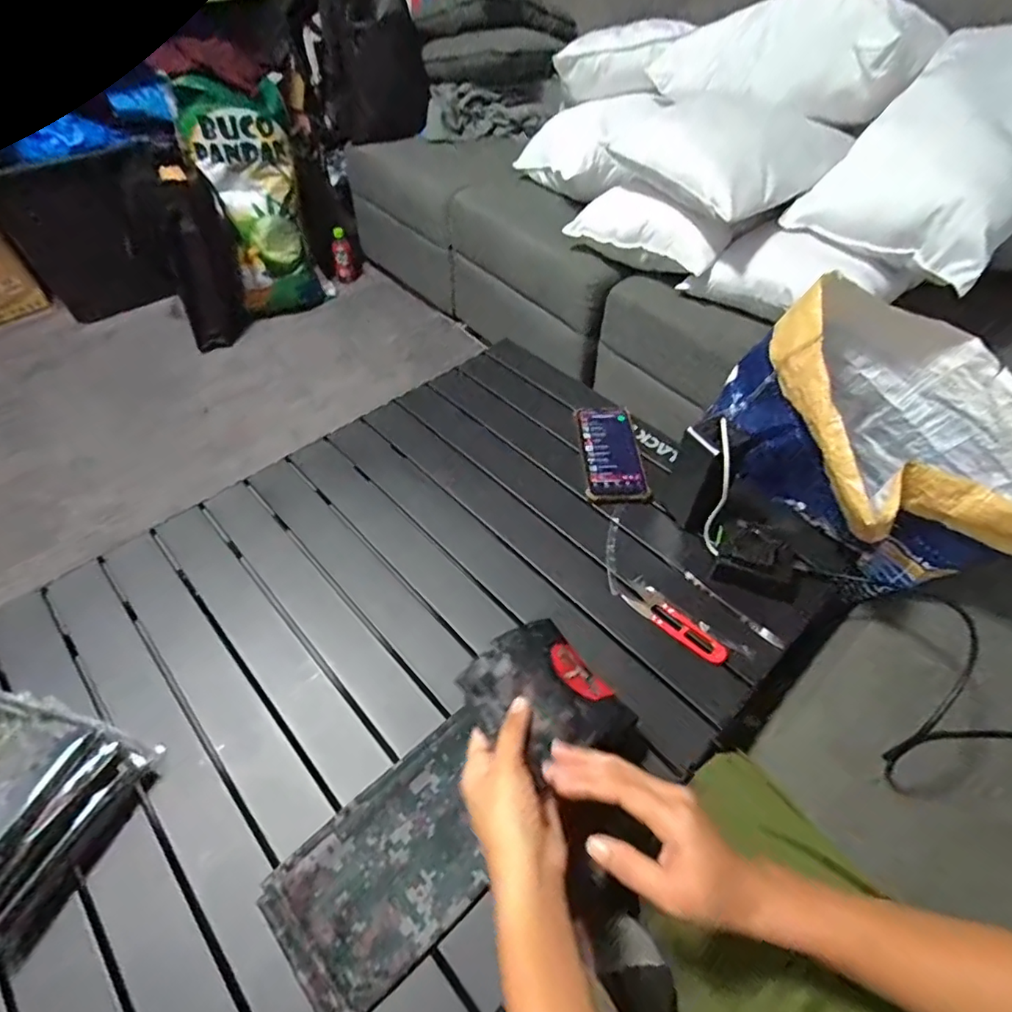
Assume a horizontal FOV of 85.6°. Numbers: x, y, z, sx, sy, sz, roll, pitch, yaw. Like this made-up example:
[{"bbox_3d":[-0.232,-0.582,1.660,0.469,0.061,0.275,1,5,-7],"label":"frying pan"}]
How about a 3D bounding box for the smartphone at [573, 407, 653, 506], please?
[{"bbox_3d":[0.140,-0.070,0.723,0.080,0.018,0.170,0,50,-2],"label":"smartphone"}]

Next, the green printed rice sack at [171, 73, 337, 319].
[{"bbox_3d":[-0.687,-0.841,1.537,0.270,0.539,0.167,-23,55,-20],"label":"green printed rice sack"}]

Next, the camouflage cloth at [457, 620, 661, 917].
[{"bbox_3d":[0.034,0.156,0.449,0.116,0.057,0.112,-32,58,-25],"label":"camouflage cloth"}]

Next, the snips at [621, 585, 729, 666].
[{"bbox_3d":[0.178,0.122,0.570,0.113,0.009,0.032,38,59,25],"label":"snips"}]

